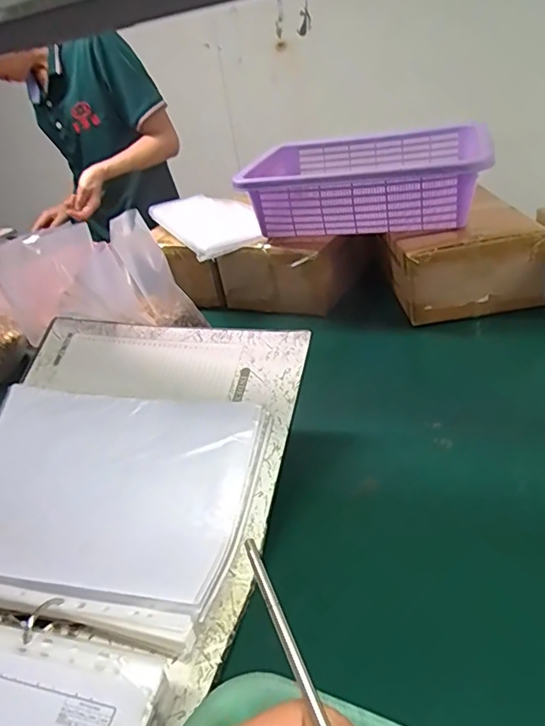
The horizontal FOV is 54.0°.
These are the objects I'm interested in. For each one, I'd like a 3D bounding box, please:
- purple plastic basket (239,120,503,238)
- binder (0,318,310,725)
[{"bbox_3d":[0.151,-0.291,0.877,0.362,0.109,0.284,0,31,17],"label":"purple plastic basket"},{"bbox_3d":[-0.191,0.153,0.448,0.333,0.085,0.590,3,32,18],"label":"binder"}]

